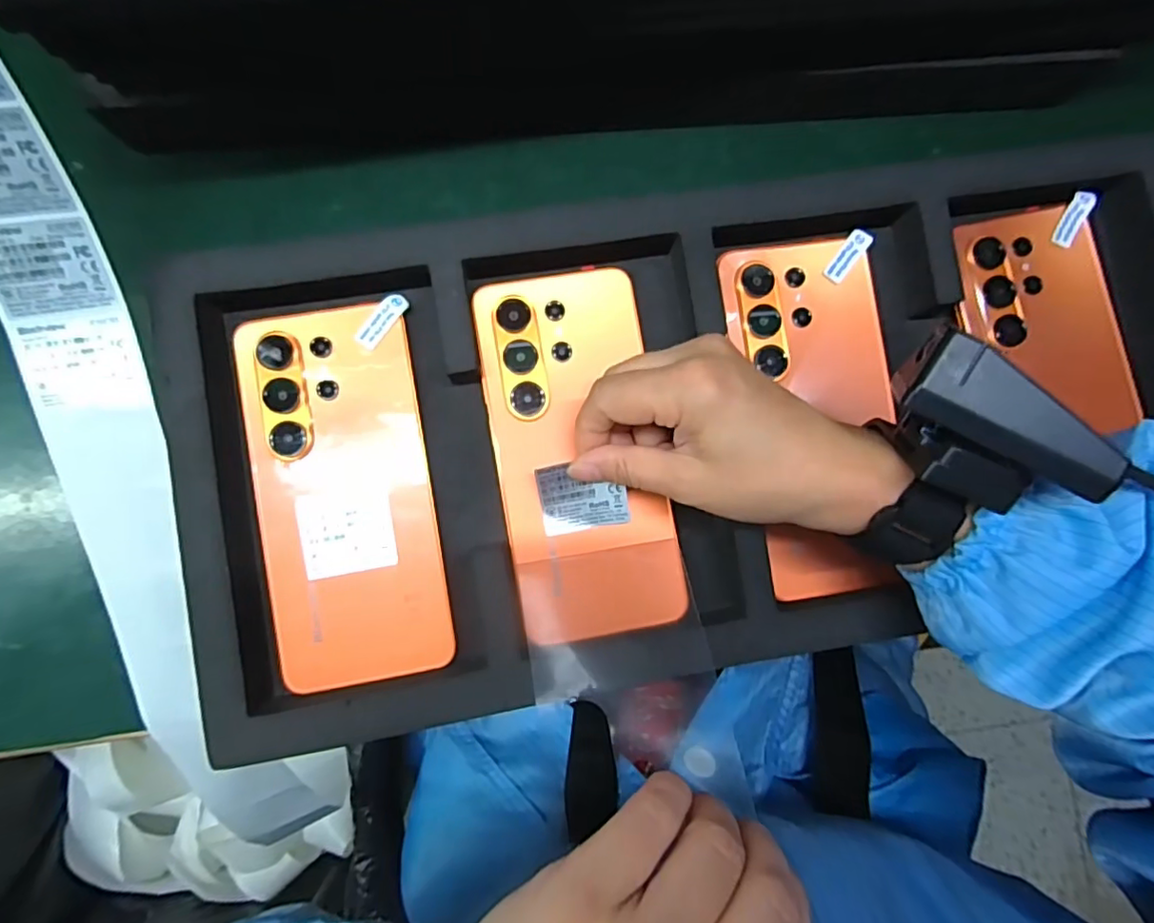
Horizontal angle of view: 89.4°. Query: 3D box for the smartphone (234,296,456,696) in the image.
[{"bbox_3d":[-0.106,0.014,0.265,0.076,0.010,0.168,-9,85,-2],"label":"smartphone"}]

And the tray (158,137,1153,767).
[{"bbox_3d":[0.068,-0.017,0.271,0.472,0.035,0.217,-9,85,-2],"label":"tray"}]

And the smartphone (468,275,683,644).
[{"bbox_3d":[0.001,-0.004,0.273,0.075,0.013,0.169,-10,88,-2],"label":"smartphone"}]

